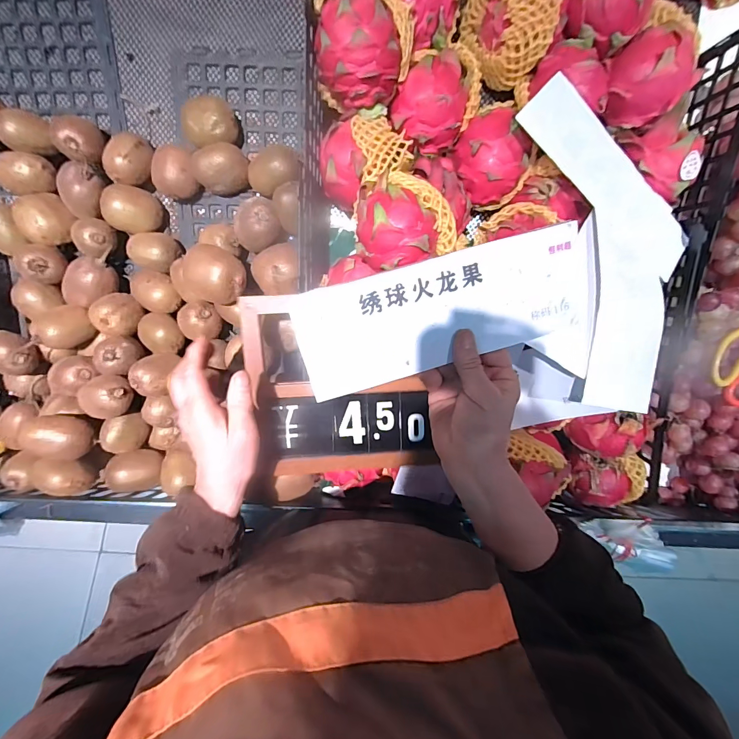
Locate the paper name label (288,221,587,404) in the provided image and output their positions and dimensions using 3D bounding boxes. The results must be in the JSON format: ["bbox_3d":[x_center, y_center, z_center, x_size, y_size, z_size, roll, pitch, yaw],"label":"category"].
[{"bbox_3d":[0.064,-0.047,0.313,0.244,0.004,0.088,-16,107,-3],"label":"paper name label"}]

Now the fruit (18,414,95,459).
[{"bbox_3d":[-0.385,0.083,0.457,0.064,0.044,0.055,0,75,-2],"label":"fruit"}]

